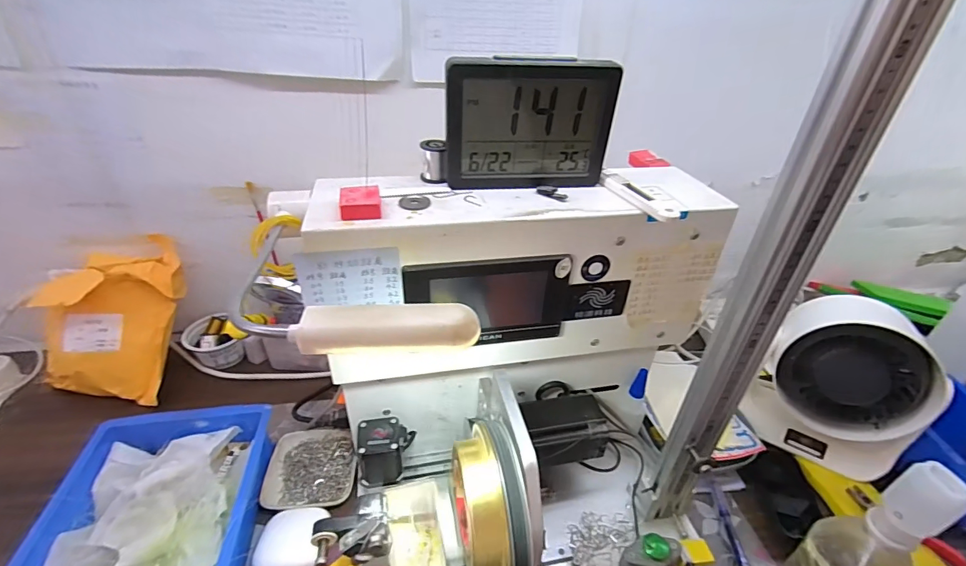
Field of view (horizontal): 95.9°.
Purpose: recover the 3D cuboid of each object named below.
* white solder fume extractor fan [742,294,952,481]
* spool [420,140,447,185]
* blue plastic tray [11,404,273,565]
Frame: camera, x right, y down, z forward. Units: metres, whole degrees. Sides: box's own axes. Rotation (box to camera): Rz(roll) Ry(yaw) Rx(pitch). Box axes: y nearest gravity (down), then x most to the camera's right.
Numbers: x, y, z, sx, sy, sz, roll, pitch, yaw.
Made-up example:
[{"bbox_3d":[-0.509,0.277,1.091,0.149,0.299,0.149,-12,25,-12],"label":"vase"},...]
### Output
[{"bbox_3d":[0.428,0.119,0.526,0.164,0.181,0.096,22,39,25],"label":"white solder fume extractor fan"},{"bbox_3d":[-0.042,-0.103,0.376,0.022,0.034,0.020,0,34,-5],"label":"spool"},{"bbox_3d":[-0.319,0.242,0.426,0.183,0.067,0.246,-3,35,-9],"label":"blue plastic tray"}]

